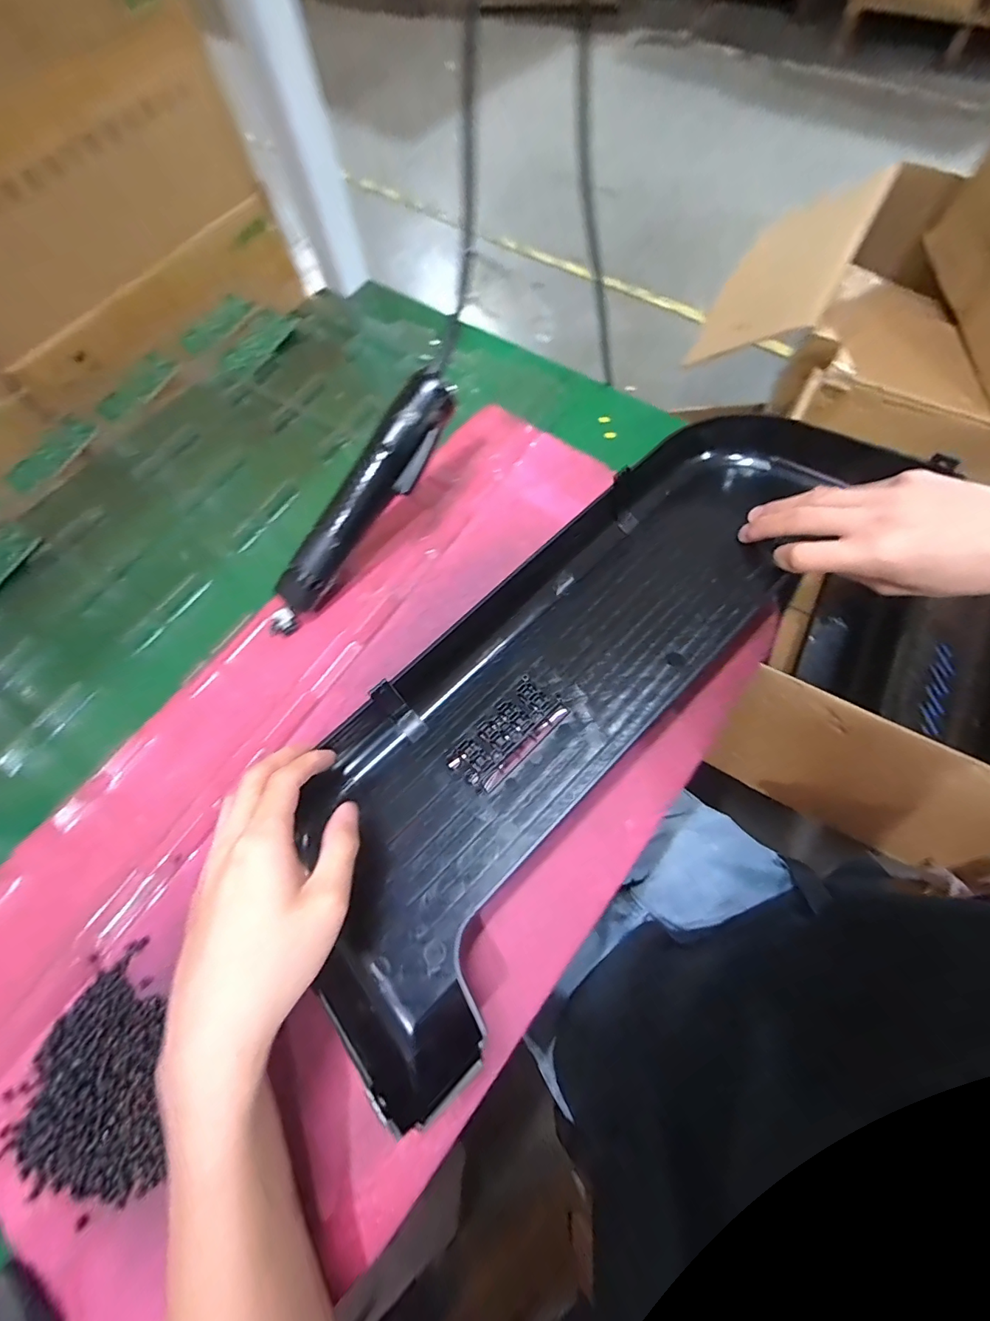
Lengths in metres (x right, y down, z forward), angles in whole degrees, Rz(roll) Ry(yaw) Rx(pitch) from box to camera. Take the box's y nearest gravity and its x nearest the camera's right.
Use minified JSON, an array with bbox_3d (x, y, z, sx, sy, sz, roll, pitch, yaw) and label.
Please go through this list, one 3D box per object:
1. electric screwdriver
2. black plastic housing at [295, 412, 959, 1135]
[{"bbox_3d":[-0.104,-0.111,0.363,0.036,0.030,0.227,41,101,17],"label":"electric screwdriver"},{"bbox_3d":[0.055,0.000,0.334,0.177,0.060,0.490,37,74,16],"label":"black plastic housing"}]

